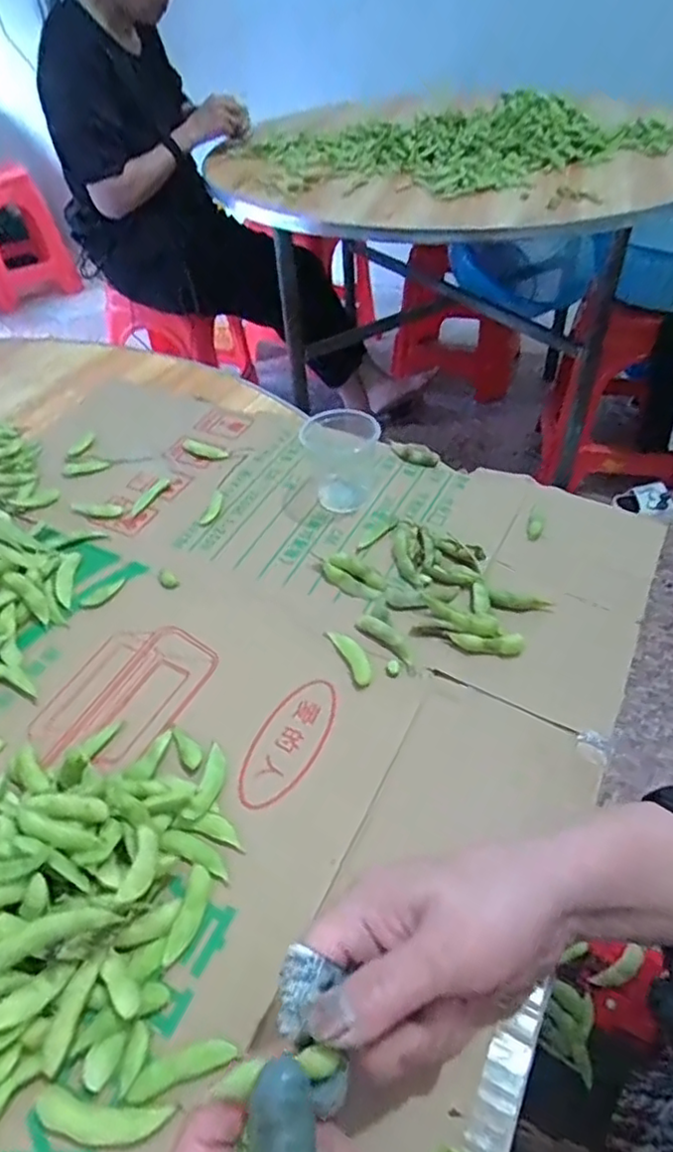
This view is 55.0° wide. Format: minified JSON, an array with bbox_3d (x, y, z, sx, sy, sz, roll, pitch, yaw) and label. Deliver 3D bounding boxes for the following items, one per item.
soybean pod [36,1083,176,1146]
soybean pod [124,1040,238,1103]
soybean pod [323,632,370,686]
[{"bbox_3d":[-0.102,0.234,0.279,0.058,0.004,0.016,4,46,8],"label":"soybean pod"},{"bbox_3d":[-0.070,0.222,0.293,0.048,0.004,0.013,-16,47,-12],"label":"soybean pod"},{"bbox_3d":[0.011,0.054,0.451,0.015,0.004,0.053,-20,48,-16],"label":"soybean pod"}]

